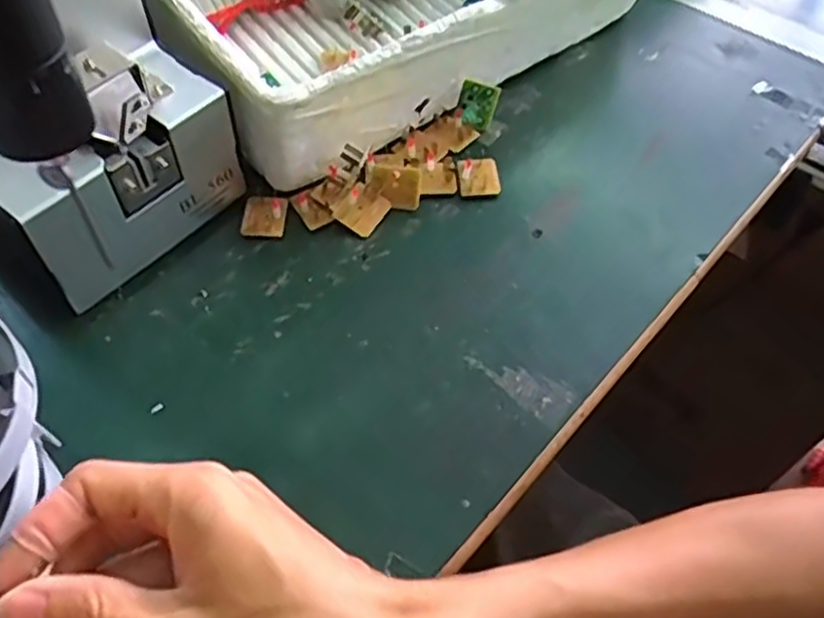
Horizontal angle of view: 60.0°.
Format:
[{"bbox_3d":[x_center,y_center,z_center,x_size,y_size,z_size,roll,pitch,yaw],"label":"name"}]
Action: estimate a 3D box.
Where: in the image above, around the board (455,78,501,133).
[{"bbox_3d":[0.042,-0.132,0.461,0.024,0.029,0.006,16,36,0],"label":"board"}]

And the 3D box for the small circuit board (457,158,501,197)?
[{"bbox_3d":[0.041,-0.082,0.441,0.024,0.006,0.028,-8,65,-3],"label":"small circuit board"}]

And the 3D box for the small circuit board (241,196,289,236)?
[{"bbox_3d":[-0.087,-0.054,0.420,0.025,0.004,0.026,3,67,-1],"label":"small circuit board"}]

